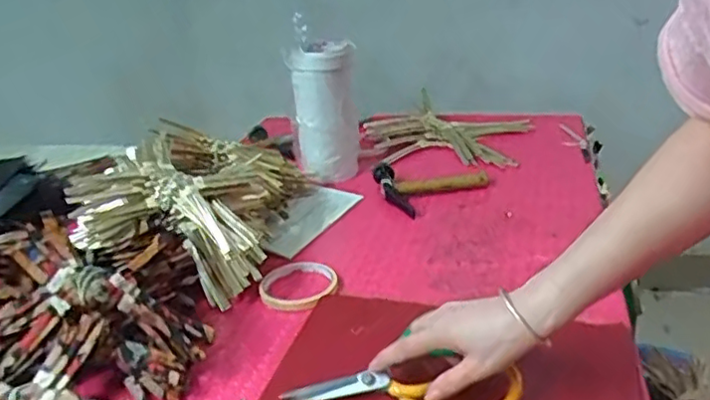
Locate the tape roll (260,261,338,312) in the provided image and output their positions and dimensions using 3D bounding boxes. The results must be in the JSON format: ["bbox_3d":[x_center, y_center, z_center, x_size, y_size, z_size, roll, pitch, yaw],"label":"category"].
[{"bbox_3d":[-0.060,0.097,0.732,0.089,0.016,0.089,-5,25,2],"label":"tape roll"}]

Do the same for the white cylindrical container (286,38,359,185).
[{"bbox_3d":[-0.044,-0.132,0.940,0.089,0.195,0.087,-5,25,2],"label":"white cylindrical container"}]

